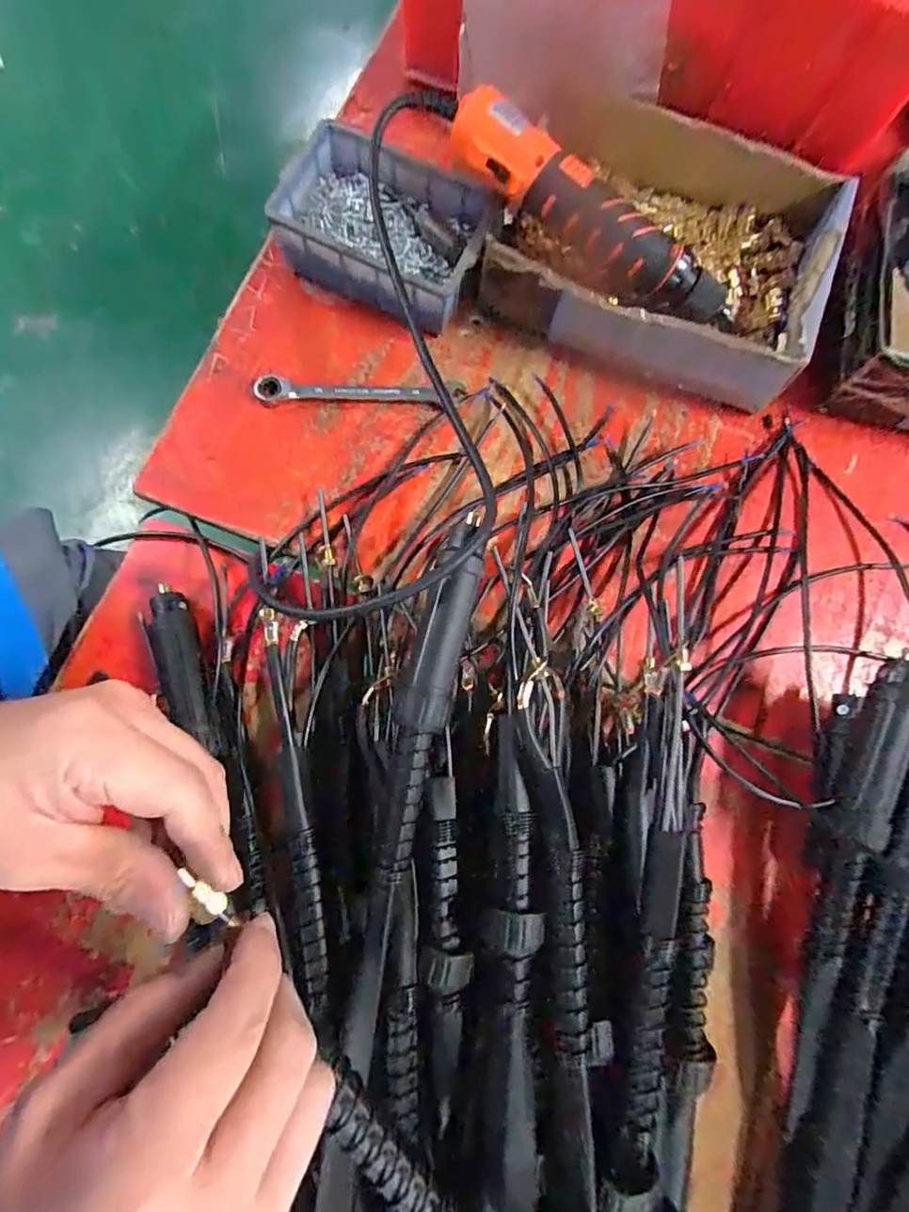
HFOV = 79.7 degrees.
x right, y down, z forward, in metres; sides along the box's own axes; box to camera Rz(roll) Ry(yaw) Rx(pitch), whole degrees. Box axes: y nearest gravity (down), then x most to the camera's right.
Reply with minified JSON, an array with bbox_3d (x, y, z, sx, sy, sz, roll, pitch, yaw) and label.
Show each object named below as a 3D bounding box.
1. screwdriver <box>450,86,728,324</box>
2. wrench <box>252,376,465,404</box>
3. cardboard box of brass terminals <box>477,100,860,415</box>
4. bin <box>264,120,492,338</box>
[{"bbox_3d":[0.100,-0.270,0.385,0.228,0.050,0.035,24,76,-20],"label":"screwdriver"},{"bbox_3d":[-0.071,-0.161,0.407,0.152,0.014,0.017,0,77,-4],"label":"wrench"},{"bbox_3d":[0.159,-0.272,0.419,0.238,0.065,0.184,18,77,1],"label":"cardboard box of brass terminals"},{"bbox_3d":[-0.051,-0.281,0.414,0.152,0.057,0.111,27,77,3],"label":"bin"}]

